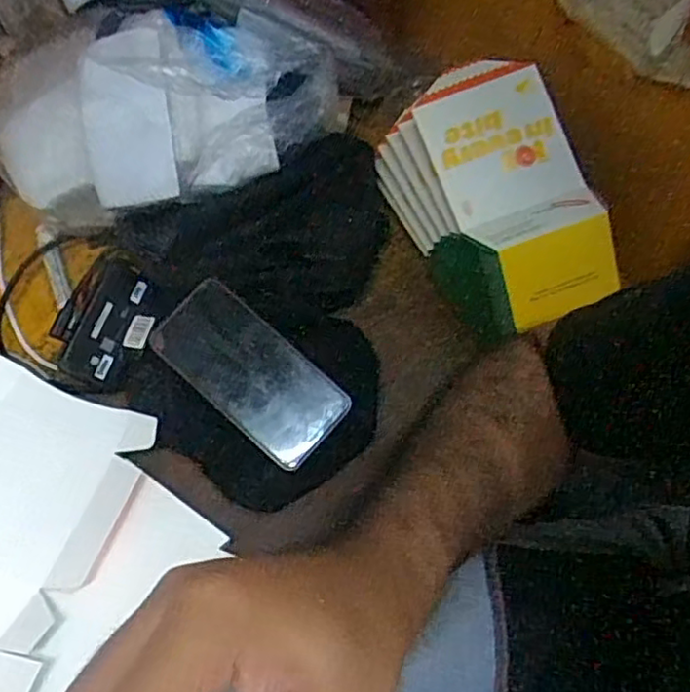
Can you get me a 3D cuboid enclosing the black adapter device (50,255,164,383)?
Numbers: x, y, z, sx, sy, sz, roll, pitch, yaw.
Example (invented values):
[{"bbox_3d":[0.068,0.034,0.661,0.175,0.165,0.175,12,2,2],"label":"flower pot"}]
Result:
[{"bbox_3d":[-0.198,-0.020,0.559,0.070,0.019,0.098,24,67,-15],"label":"black adapter device"}]

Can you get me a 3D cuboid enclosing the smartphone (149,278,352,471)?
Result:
[{"bbox_3d":[-0.077,0.021,0.545,0.158,0.005,0.077,41,86,5],"label":"smartphone"}]

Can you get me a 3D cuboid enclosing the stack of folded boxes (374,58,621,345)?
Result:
[{"bbox_3d":[0.127,-0.110,0.563,0.128,0.126,0.220,-18,64,-9],"label":"stack of folded boxes"}]

